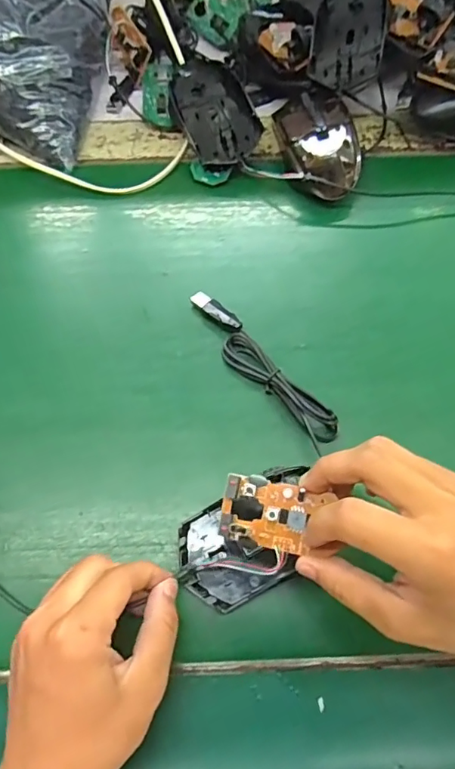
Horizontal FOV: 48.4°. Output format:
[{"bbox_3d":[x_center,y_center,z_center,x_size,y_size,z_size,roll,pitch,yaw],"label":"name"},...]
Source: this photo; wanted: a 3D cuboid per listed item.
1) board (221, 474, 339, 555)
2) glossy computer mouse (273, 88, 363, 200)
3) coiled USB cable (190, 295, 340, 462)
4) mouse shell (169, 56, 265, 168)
[{"bbox_3d":[0.023,0.072,0.279,0.054,0.012,0.038,18,68,9],"label":"board"},{"bbox_3d":[0.081,-0.210,0.437,0.067,0.043,0.108,-10,67,-3],"label":"glossy computer mouse"},{"bbox_3d":[0.022,-0.016,0.369,0.027,0.017,0.150,-38,71,-14],"label":"coiled USB cable"},{"bbox_3d":[-0.012,-0.241,0.454,0.061,0.034,0.107,-21,68,-8],"label":"mouse shell"}]

